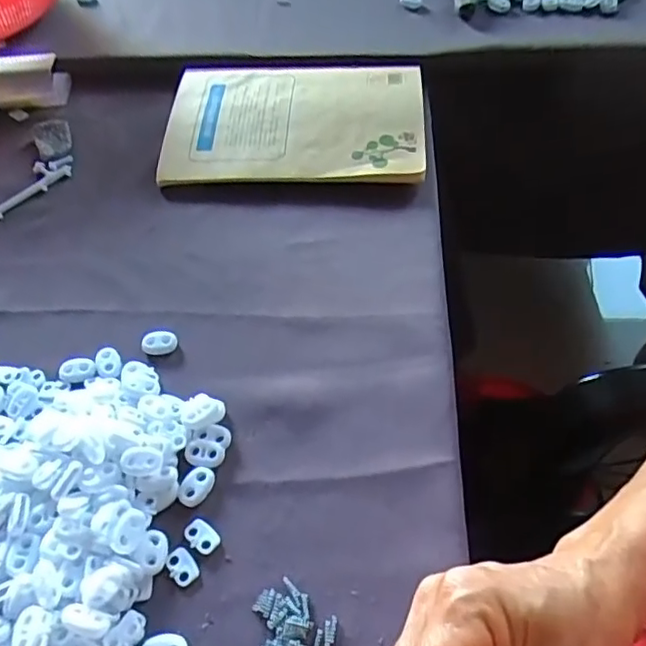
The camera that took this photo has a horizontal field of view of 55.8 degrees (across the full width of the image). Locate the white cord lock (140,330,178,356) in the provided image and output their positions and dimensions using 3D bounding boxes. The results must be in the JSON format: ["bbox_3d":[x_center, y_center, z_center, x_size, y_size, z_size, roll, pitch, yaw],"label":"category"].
[{"bbox_3d":[-0.104,0.012,0.386,0.023,0.005,0.015,1,54,5],"label":"white cord lock"}]

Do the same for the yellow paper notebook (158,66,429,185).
[{"bbox_3d":[-0.024,-0.168,0.493,0.204,0.012,0.138,0,58,7],"label":"yellow paper notebook"}]

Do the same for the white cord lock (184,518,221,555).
[{"bbox_3d":[-0.064,0.111,0.319,0.019,0.004,0.013,32,63,24],"label":"white cord lock"}]

